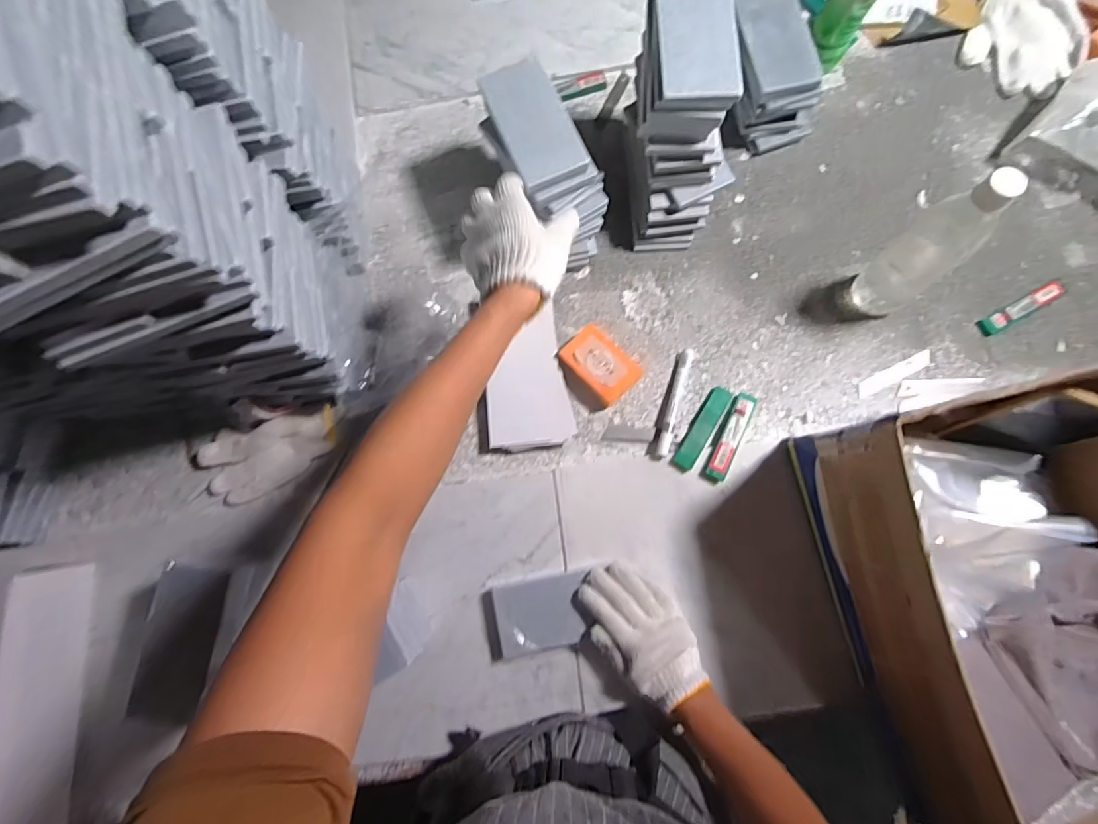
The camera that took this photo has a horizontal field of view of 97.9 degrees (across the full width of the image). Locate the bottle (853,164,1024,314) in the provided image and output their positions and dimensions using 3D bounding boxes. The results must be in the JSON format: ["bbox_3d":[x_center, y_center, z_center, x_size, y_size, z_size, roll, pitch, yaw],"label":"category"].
[{"bbox_3d":[0.438,-0.183,0.539,0.078,0.207,0.068,-44,82,-4],"label":"bottle"}]

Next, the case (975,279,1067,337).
[{"bbox_3d":[0.617,-0.136,0.623,0.122,0.011,0.023,-28,81,-2],"label":"case"}]

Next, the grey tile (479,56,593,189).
[{"bbox_3d":[-0.018,-0.329,0.545,0.075,0.020,0.145,-25,81,1],"label":"grey tile"}]

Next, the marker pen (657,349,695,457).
[{"bbox_3d":[0.160,-0.014,0.604,0.017,0.018,0.143,18,83,5],"label":"marker pen"}]

